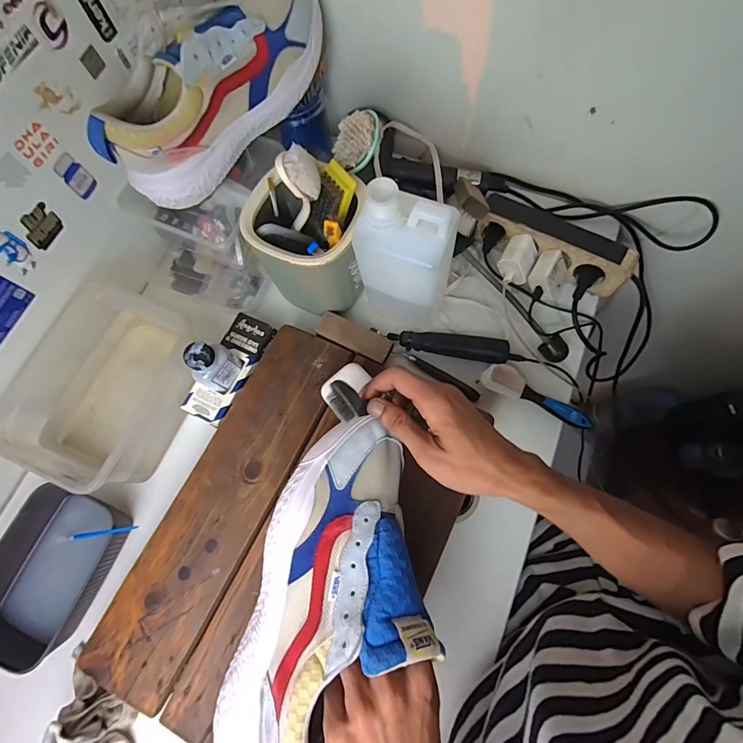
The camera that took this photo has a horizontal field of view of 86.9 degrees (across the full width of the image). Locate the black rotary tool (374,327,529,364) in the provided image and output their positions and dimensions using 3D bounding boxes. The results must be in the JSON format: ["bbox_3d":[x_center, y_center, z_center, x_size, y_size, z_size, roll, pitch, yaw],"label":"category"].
[{"bbox_3d":[0.095,-0.035,0.495,0.179,0.025,0.030,12,74,6],"label":"black rotary tool"}]

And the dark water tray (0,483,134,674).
[{"bbox_3d":[-0.354,0.224,0.432,0.118,0.052,0.173,20,75,8],"label":"dark water tray"}]

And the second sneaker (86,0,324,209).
[{"bbox_3d":[-0.162,-0.312,0.426,0.097,0.093,0.292,42,79,13],"label":"second sneaker"}]

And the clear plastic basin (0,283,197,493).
[{"bbox_3d":[-0.306,0.013,0.465,0.159,0.085,0.213,22,75,9],"label":"clear plastic basin"}]

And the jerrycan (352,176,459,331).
[{"bbox_3d":[0.039,-0.117,0.426,0.089,0.206,0.063,22,75,9],"label":"jerrycan"}]

